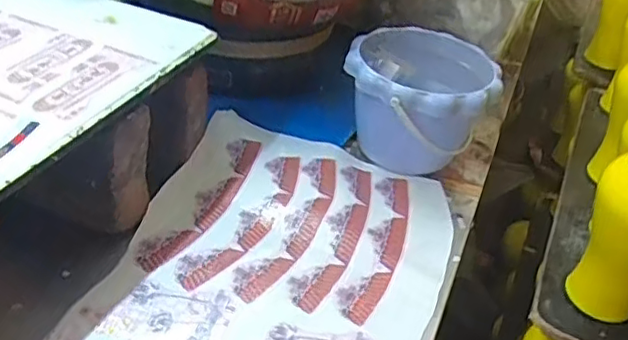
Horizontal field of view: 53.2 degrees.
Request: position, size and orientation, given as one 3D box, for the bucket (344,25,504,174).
[{"bbox_3d":[0.107,-0.067,0.672,0.146,0.116,0.148,8,37,-6],"label":"bucket"}]

